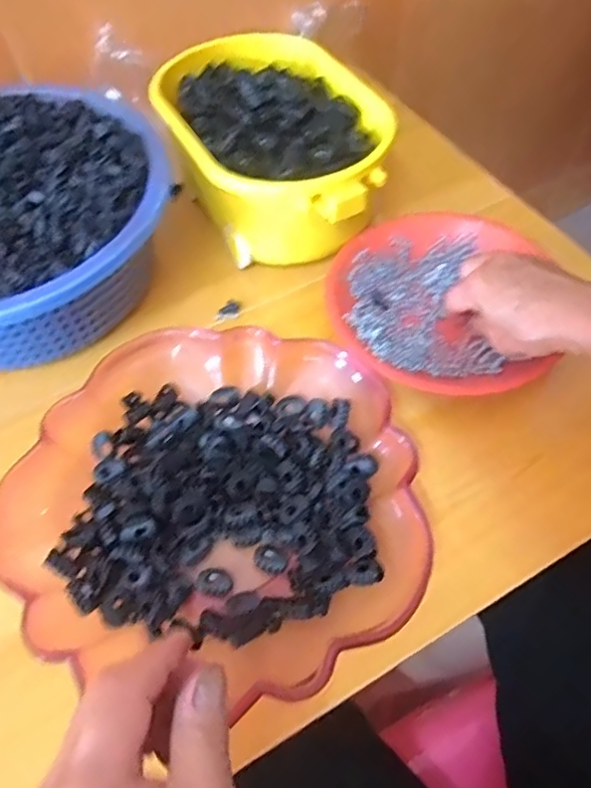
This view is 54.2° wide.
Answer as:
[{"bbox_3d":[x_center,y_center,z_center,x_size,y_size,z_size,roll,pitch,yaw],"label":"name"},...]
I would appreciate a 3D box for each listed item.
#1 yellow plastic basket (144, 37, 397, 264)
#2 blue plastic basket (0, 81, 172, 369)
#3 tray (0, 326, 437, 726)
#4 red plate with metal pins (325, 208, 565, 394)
[{"bbox_3d":[-0.019,-0.225,0.532,0.173,0.087,0.262,-22,59,-12],"label":"yellow plastic basket"},{"bbox_3d":[-0.238,-0.131,0.485,0.263,0.121,0.256,-25,60,-14],"label":"blue plastic basket"},{"bbox_3d":[-0.050,0.066,0.372,0.252,0.056,0.250,7,58,7],"label":"tray"},{"bbox_3d":[0.112,-0.082,0.483,0.165,0.024,0.181,-1,57,2],"label":"red plate with metal pins"}]

